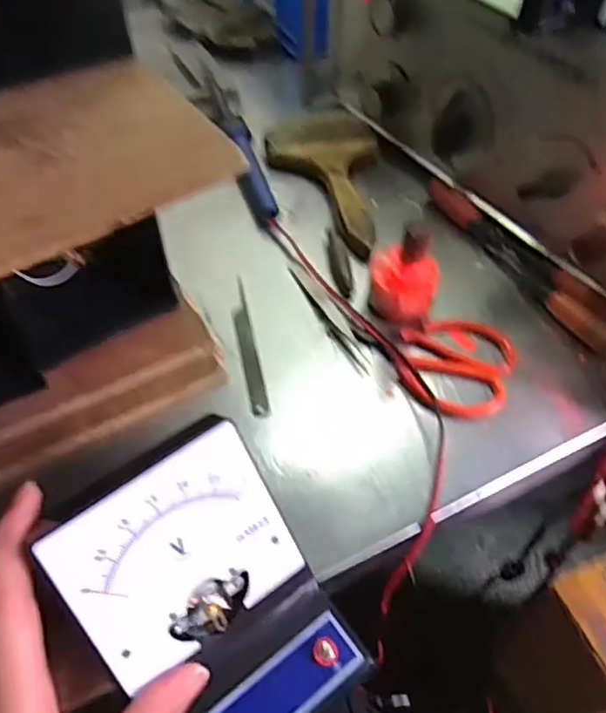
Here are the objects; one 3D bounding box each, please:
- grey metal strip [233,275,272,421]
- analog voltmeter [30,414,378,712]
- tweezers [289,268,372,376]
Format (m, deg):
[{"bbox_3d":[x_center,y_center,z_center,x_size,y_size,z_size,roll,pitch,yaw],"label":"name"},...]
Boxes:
[{"bbox_3d":[-0.038,-0.010,0.420,0.012,0.004,0.122,-9,52,-9],"label":"grey metal strip"},{"bbox_3d":[-0.037,0.105,0.258,0.090,0.083,0.108,-31,58,-25],"label":"analog voltmeter"},{"bbox_3d":[0.017,-0.026,0.435,0.010,0.006,0.106,-24,55,-20],"label":"tweezers"}]

